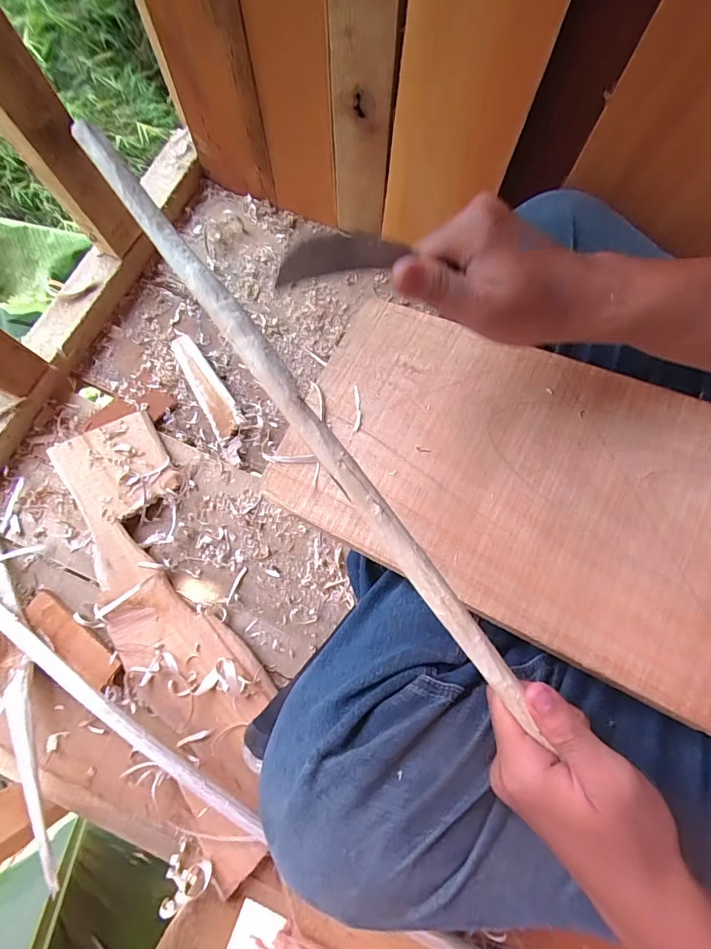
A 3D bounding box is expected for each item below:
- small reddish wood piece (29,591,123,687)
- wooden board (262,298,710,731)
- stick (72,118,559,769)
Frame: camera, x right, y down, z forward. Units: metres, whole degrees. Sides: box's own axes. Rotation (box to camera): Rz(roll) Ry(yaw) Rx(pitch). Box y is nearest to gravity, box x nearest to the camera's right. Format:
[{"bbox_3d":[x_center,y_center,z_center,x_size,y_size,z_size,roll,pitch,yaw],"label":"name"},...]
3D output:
[{"bbox_3d":[-0.290,0.166,0.455,0.121,0.007,0.032,35,68,12],"label":"small reddish wood piece"},{"bbox_3d":[0.107,-0.004,0.316,0.317,0.006,0.199,24,76,16],"label":"wooden board"},{"bbox_3d":[-0.007,-0.005,0.198,0.013,0.009,0.321,-38,99,-7],"label":"stick"}]

